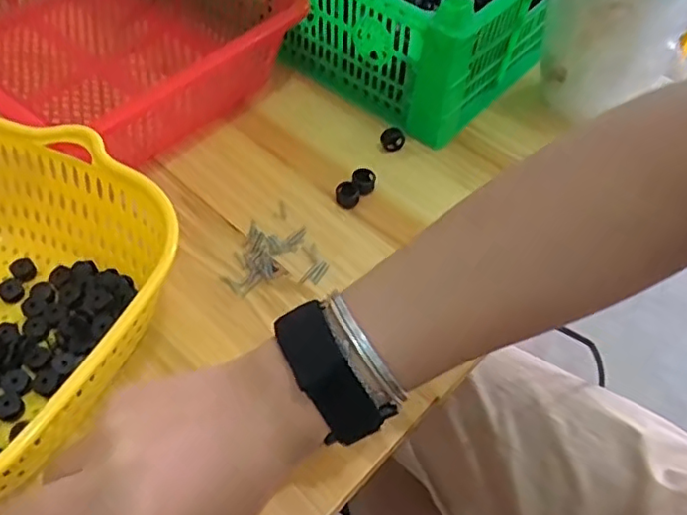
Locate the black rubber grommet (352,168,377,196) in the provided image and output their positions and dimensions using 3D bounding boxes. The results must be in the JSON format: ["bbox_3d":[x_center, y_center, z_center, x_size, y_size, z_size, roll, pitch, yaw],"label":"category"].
[{"bbox_3d":[0.015,-0.055,0.438,0.017,0.009,0.018,4,52,1],"label":"black rubber grommet"}]

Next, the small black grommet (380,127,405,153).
[{"bbox_3d":[0.037,-0.089,0.462,0.018,0.013,0.015,7,52,3],"label":"small black grommet"}]

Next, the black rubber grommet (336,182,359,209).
[{"bbox_3d":[0.003,-0.044,0.430,0.017,0.007,0.019,3,52,-1],"label":"black rubber grommet"}]

